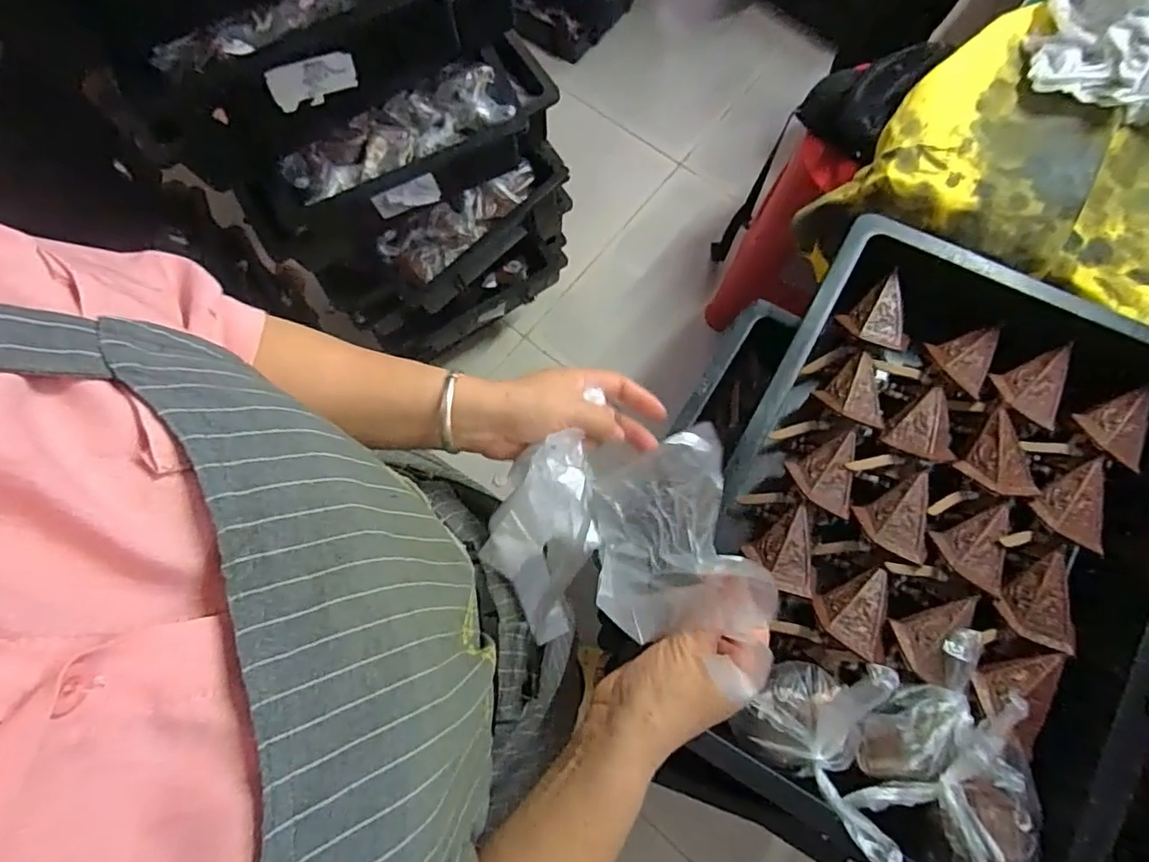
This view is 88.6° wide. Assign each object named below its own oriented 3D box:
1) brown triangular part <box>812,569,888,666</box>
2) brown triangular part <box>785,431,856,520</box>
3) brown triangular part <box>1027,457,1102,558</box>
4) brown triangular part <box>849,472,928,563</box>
[{"bbox_3d":[0.218,0.143,0.463,0.052,0.021,0.066,8,75,4],"label":"brown triangular part"},{"bbox_3d":[0.209,0.035,0.497,0.050,0.018,0.070,9,75,4],"label":"brown triangular part"},{"bbox_3d":[0.408,0.060,0.470,0.068,0.012,0.052,-37,77,-8],"label":"brown triangular part"},{"bbox_3d":[0.269,0.074,0.475,0.062,0.014,0.058,-25,62,4],"label":"brown triangular part"}]

